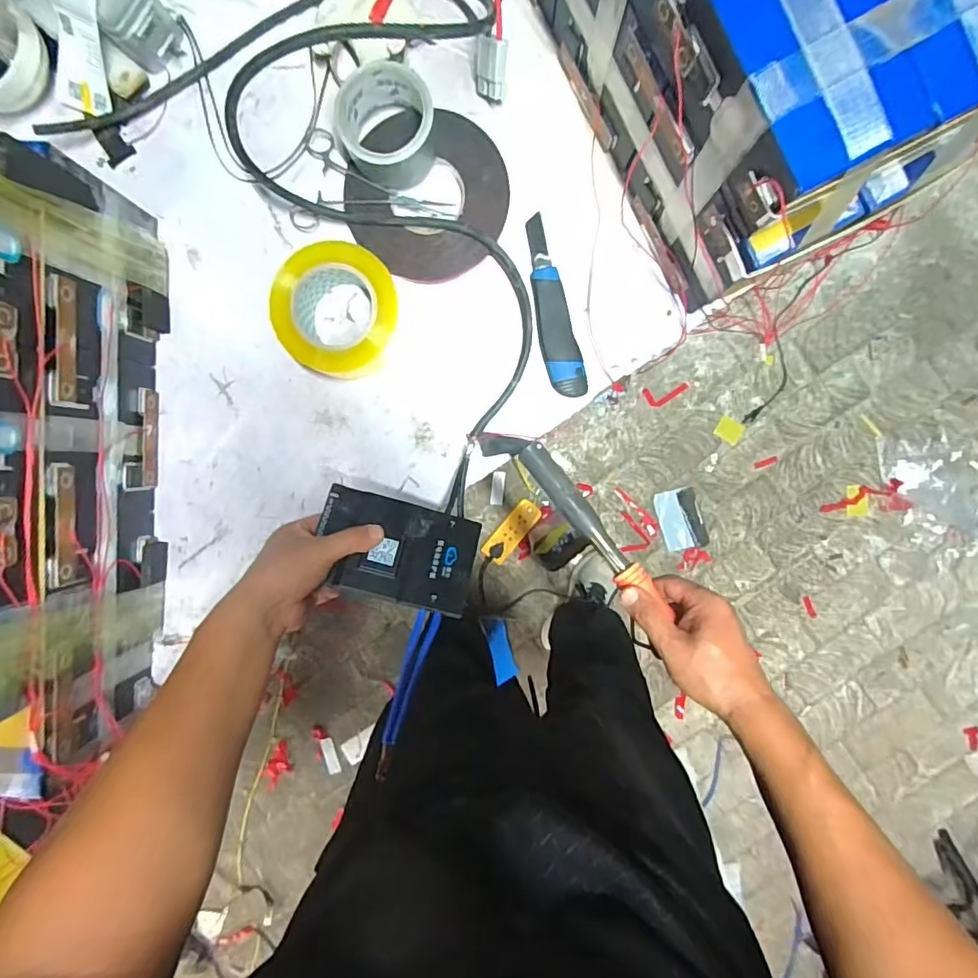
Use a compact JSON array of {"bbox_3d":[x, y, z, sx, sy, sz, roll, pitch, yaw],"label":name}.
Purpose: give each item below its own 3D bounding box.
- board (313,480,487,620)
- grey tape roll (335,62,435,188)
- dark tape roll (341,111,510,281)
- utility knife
[{"bbox_3d":[-0.092,0.061,0.539,0.157,0.011,0.101,16,68,-9],"label":"board"},{"bbox_3d":[-0.101,-0.362,0.538,0.093,0.062,0.090,0,93,0],"label":"grey tape roll"},{"bbox_3d":[-0.064,-0.312,0.567,0.164,0.019,0.169,0,93,1],"label":"dark tape roll"},{"bbox_3d":[0.066,-0.194,0.578,0.038,0.015,0.190,-16,93,1],"label":"utility knife"}]

